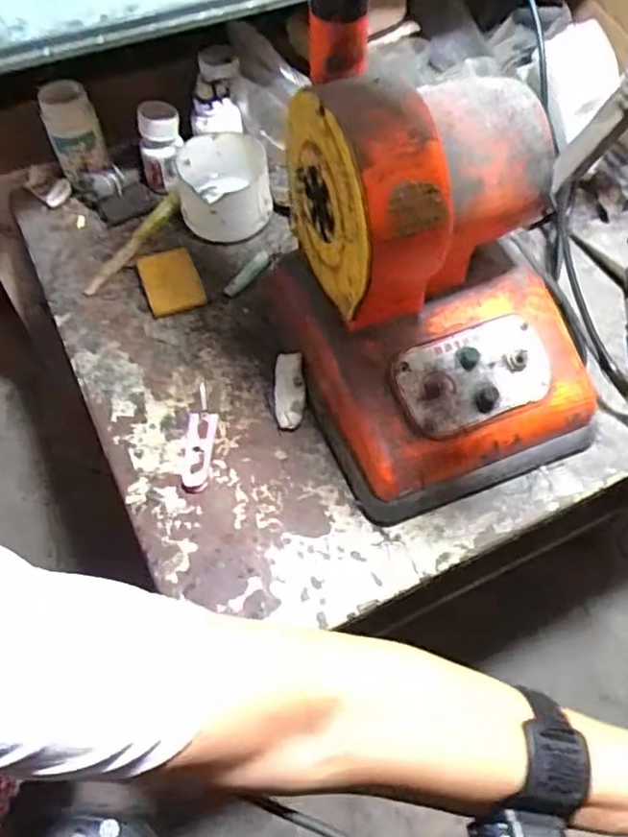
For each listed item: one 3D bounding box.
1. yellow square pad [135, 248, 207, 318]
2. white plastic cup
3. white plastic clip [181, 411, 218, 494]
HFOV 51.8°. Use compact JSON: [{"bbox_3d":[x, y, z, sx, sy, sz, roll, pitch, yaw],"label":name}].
[{"bbox_3d":[-0.133,-0.127,0.601,0.050,0.010,0.072,-19,58,-12],"label":"yellow square pad"},{"bbox_3d":[-0.087,-0.223,0.632,0.086,0.066,0.099,-3,56,-1],"label":"white plastic cup"},{"bbox_3d":[-0.091,0.026,0.511,0.022,0.004,0.072,1,56,2],"label":"white plastic clip"}]

